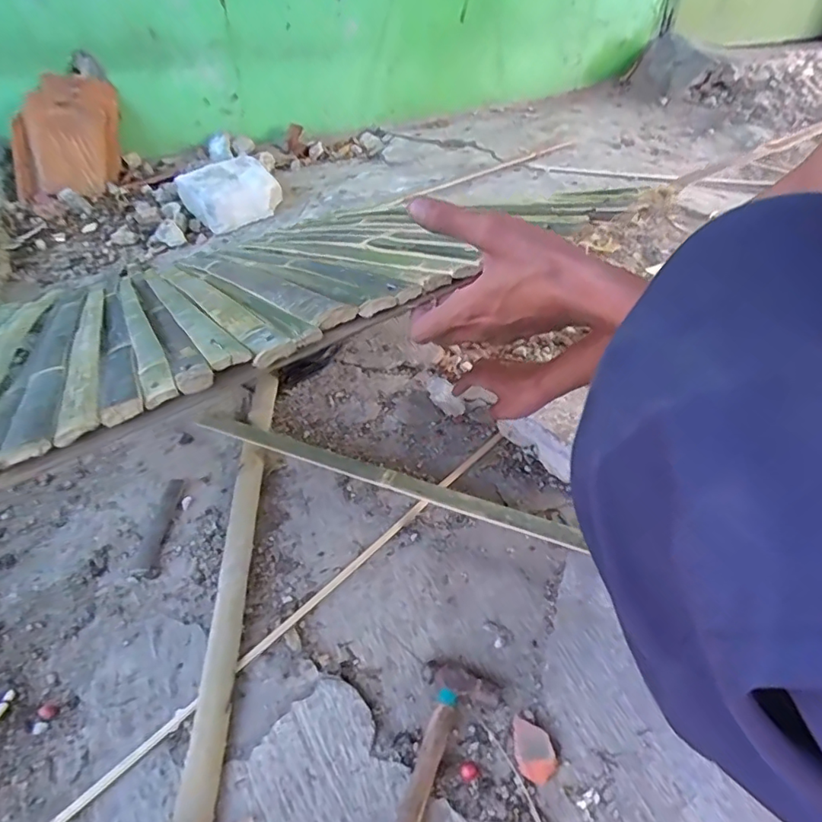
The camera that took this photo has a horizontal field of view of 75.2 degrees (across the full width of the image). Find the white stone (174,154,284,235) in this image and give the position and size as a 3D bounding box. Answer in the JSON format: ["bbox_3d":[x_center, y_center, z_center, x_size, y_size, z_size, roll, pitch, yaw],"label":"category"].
[{"bbox_3d":[-0.461,-0.570,1.386,0.227,0.107,0.189,-29,49,-25],"label":"white stone"}]

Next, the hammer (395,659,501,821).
[{"bbox_3d":[0.000,0.360,0.456,0.064,0.022,0.280,15,47,21],"label":"hammer"}]

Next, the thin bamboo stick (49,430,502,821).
[{"bbox_3d":[-0.100,0.208,0.636,0.637,0.014,0.017,-37,51,-28],"label":"thin bamboo stick"}]

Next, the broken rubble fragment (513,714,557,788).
[{"bbox_3d":[0.115,0.316,0.501,0.034,0.014,0.053,-8,43,-2],"label":"broken rubble fragment"}]

